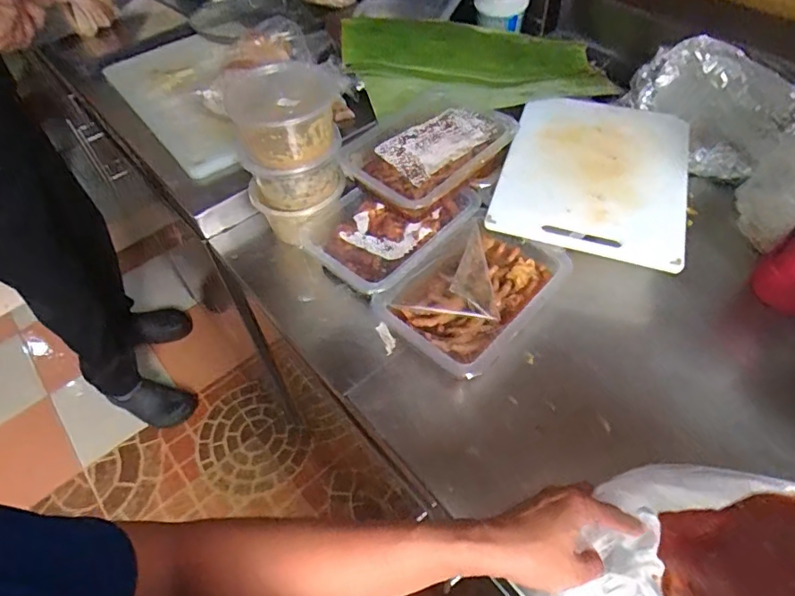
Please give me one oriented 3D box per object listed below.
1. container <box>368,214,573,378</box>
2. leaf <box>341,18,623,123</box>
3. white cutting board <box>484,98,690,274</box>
[{"bbox_3d":[0.087,-0.002,0.557,0.135,0.049,0.193,37,64,26],"label":"container"},{"bbox_3d":[0.118,-0.352,0.740,0.382,0.081,0.193,-17,55,-8],"label":"leaf"},{"bbox_3d":[0.248,-0.168,0.627,0.214,0.015,0.278,15,57,14],"label":"white cutting board"}]

